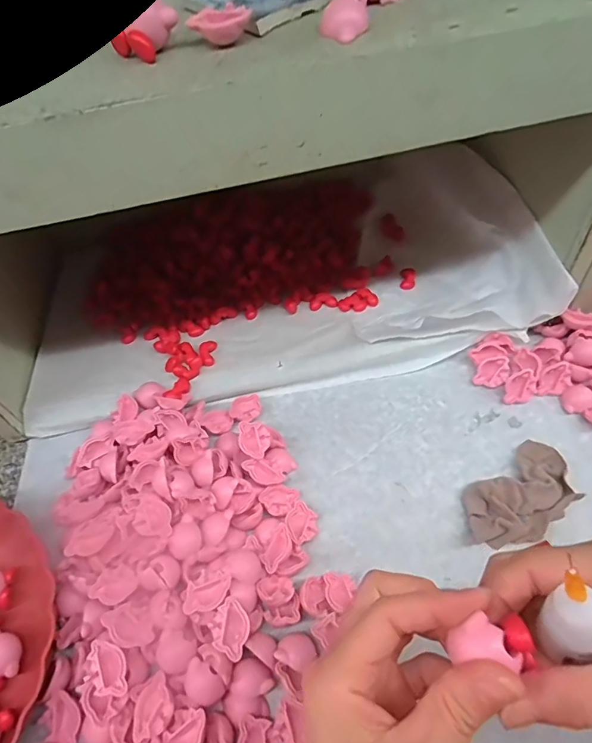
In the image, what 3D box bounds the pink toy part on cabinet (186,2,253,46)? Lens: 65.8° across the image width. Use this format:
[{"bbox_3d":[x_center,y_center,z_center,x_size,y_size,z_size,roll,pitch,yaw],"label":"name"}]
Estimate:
[{"bbox_3d":[-0.044,-0.204,0.270,0.036,0.014,0.014,-16,54,-6],"label":"pink toy part on cabinet"}]

